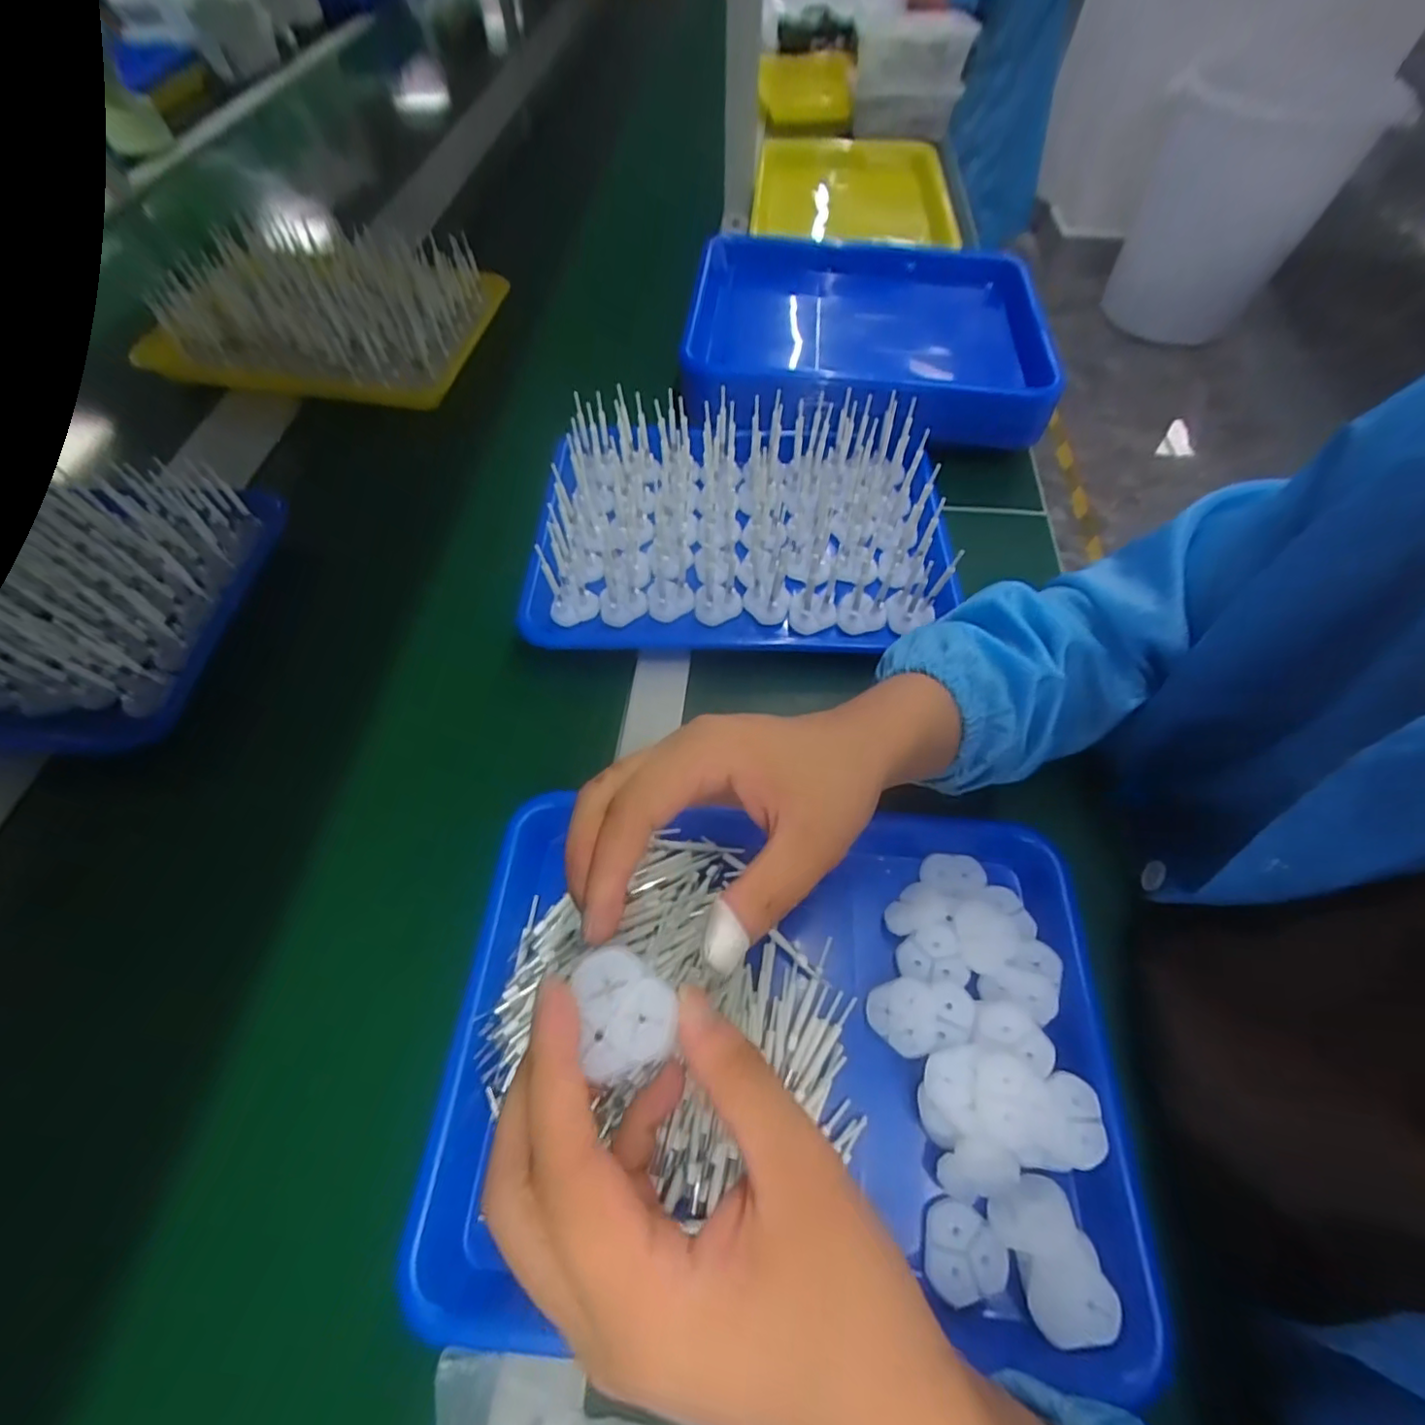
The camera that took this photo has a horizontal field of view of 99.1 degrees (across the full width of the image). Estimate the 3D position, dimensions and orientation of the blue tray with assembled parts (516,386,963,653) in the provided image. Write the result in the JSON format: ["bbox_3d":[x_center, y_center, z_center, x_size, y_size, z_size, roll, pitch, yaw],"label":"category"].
[{"bbox_3d":[0.028,-0.161,0.487,0.318,0.075,0.245,2,59,1],"label":"blue tray with assembled parts"}]

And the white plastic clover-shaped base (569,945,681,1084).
[{"bbox_3d":[-0.028,0.094,0.195,0.030,0.005,0.035,-12,60,-7],"label":"white plastic clover-shaped base"}]

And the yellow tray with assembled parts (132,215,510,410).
[{"bbox_3d":[-0.409,-0.434,0.644,0.316,0.086,0.203,5,60,3],"label":"yellow tray with assembled parts"}]

